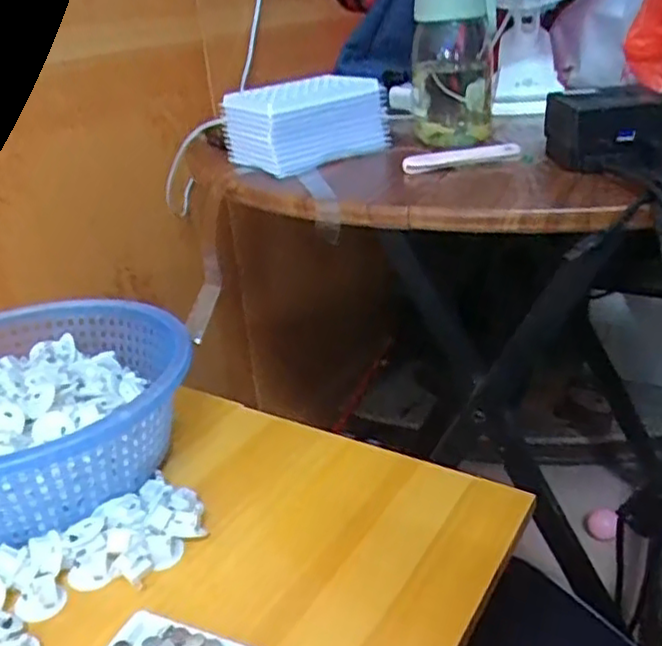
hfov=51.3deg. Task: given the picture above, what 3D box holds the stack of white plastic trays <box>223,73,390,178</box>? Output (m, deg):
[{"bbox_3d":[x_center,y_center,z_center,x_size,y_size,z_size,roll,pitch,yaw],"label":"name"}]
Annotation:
[{"bbox_3d":[-0.020,-0.179,0.613,0.126,0.057,0.087,-19,30,-24],"label":"stack of white plastic trays"}]

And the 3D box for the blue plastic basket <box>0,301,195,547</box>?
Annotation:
[{"bbox_3d":[-0.245,0.078,0.581,0.250,0.095,0.245,-4,26,2],"label":"blue plastic basket"}]

